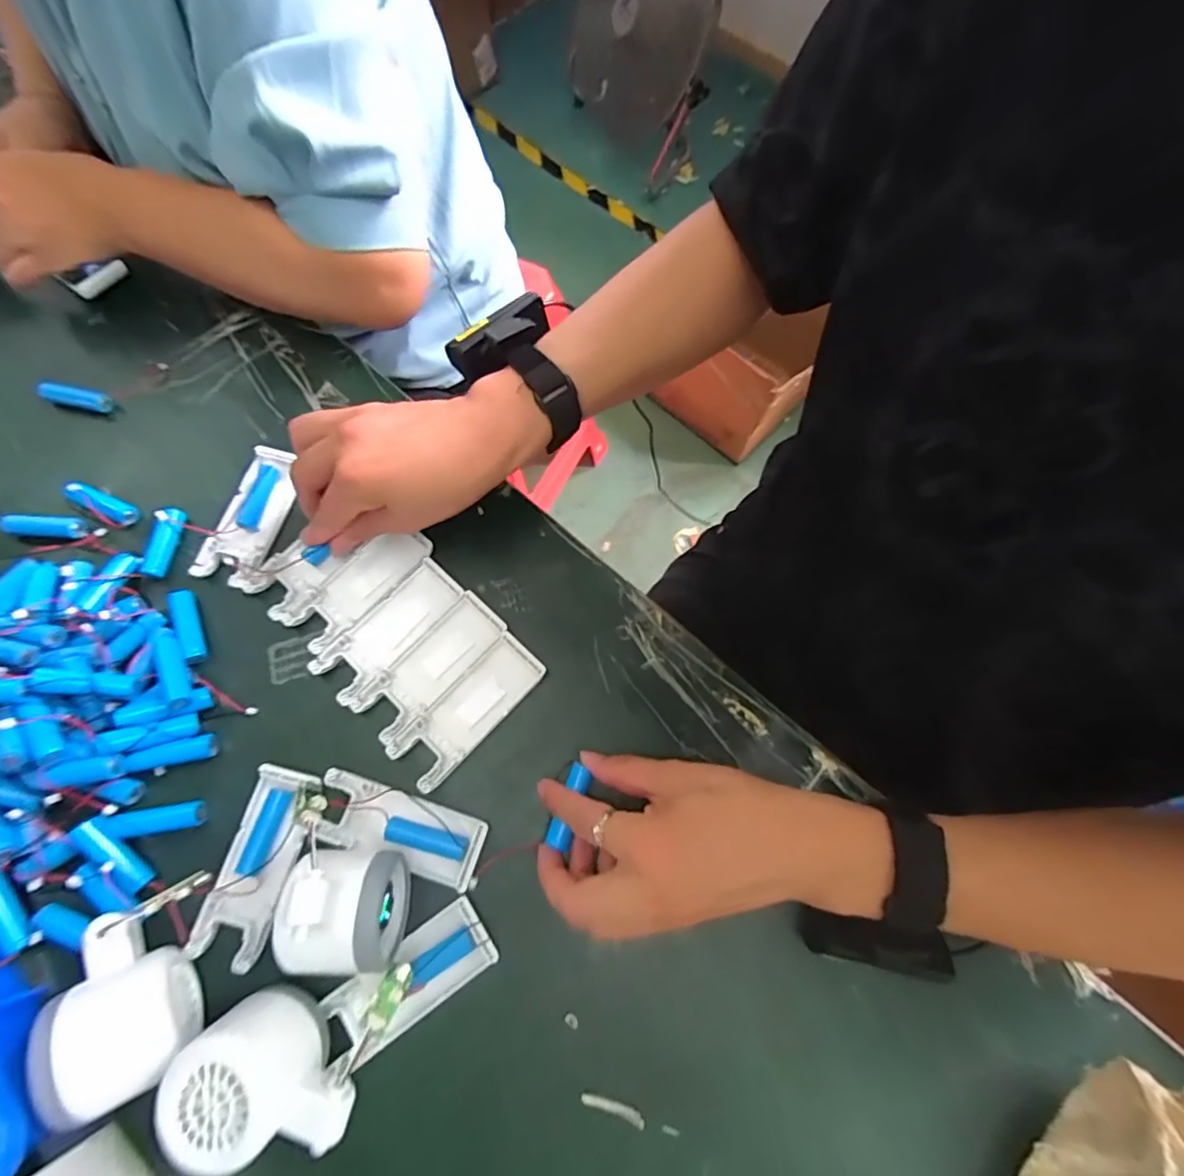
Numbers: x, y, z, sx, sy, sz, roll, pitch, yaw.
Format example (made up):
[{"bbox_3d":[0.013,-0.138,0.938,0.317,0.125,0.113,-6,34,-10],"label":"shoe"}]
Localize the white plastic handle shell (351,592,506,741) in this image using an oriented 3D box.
[{"bbox_3d":[-0.105,0.050,0.386,0.038,0.007,0.103,41,75,12],"label":"white plastic handle shell"}]

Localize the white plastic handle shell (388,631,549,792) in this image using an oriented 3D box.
[{"bbox_3d":[-0.078,0.077,0.377,0.038,0.009,0.103,42,75,13],"label":"white plastic handle shell"}]

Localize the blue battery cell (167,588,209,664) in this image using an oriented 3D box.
[{"bbox_3d":[-0.265,0.026,0.391,0.015,0.016,0.051,-21,72,-8],"label":"blue battery cell"}]

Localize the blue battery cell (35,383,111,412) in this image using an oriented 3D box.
[{"bbox_3d":[-0.401,-0.147,0.455,0.061,0.016,0.012,12,71,4],"label":"blue battery cell"}]

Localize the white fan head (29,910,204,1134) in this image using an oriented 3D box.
[{"bbox_3d":[-0.234,0.209,0.293,0.058,0.044,0.078,-37,75,-12],"label":"white fan head"}]

